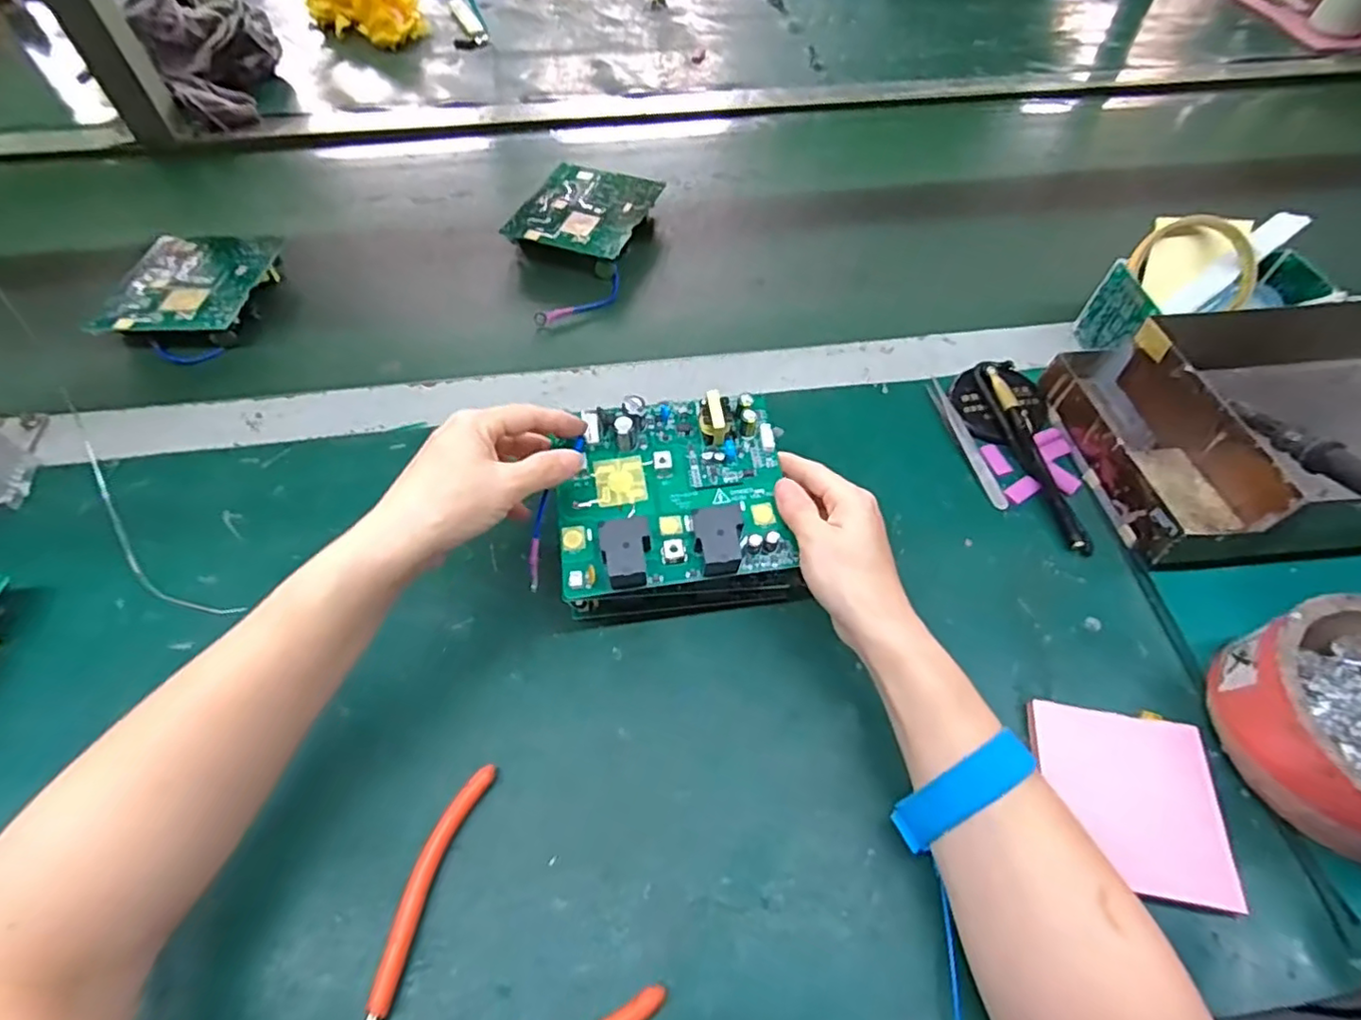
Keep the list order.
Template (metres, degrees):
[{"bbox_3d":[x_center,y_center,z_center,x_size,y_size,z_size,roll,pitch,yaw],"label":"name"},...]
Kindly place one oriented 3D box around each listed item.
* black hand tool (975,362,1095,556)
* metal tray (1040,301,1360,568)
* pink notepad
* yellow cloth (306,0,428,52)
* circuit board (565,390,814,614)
[{"bbox_3d":[0.243,-0.041,0.438,0.017,0.018,0.154,-9,56,-7],"label":"black hand tool"},{"bbox_3d":[0.444,-0.059,0.422,0.347,0.070,0.179,-3,56,-3],"label":"metal tray"},{"bbox_3d":[0.230,0.147,0.324,0.088,0.008,0.087,11,56,6],"label":"pink notepad"},{"bbox_3d":[-0.425,-0.676,0.838,0.162,0.079,0.090,23,58,14],"label":"yellow cloth"},{"bbox_3d":[-0.005,-0.002,0.373,0.129,0.082,0.108,-7,56,-6],"label":"circuit board"}]

